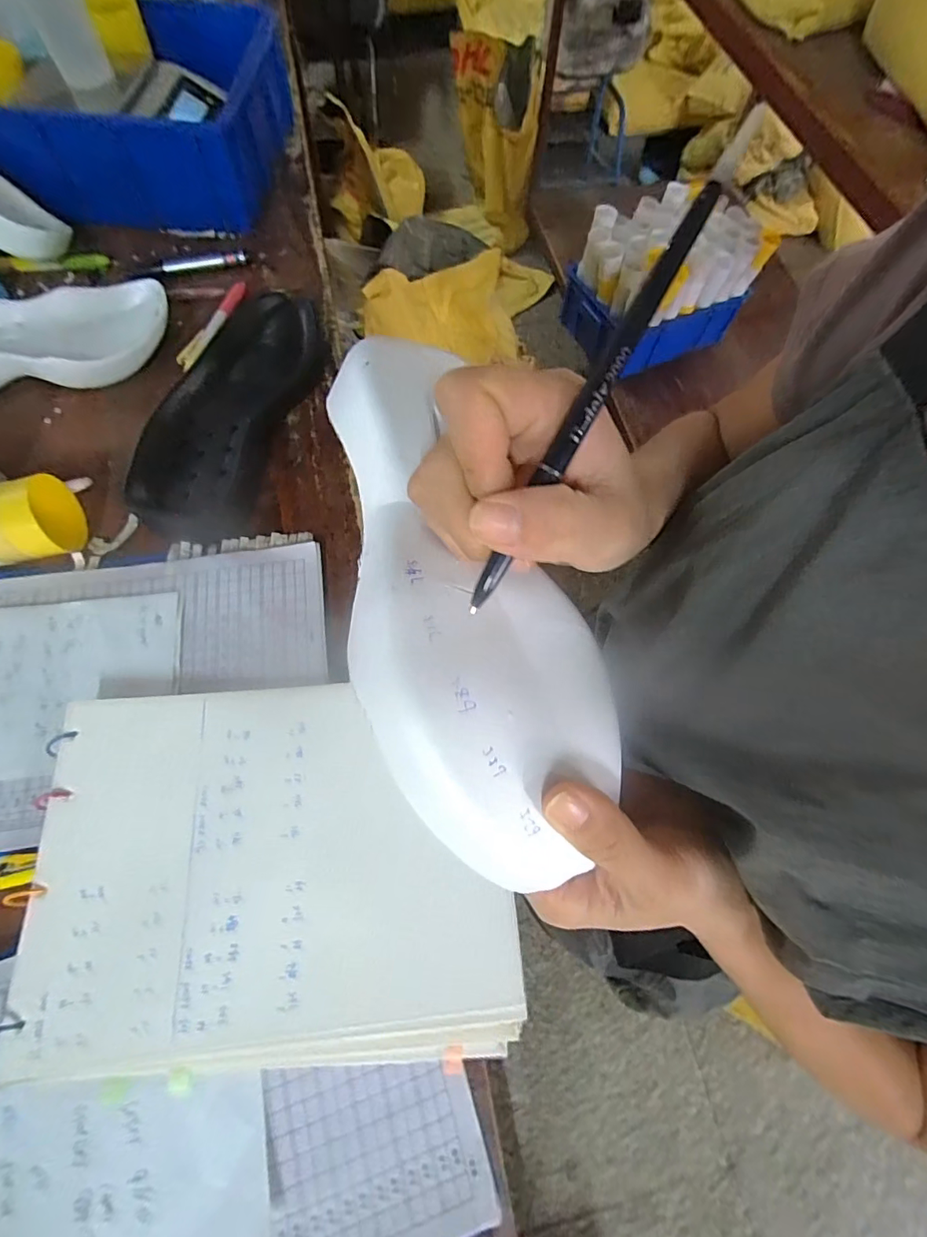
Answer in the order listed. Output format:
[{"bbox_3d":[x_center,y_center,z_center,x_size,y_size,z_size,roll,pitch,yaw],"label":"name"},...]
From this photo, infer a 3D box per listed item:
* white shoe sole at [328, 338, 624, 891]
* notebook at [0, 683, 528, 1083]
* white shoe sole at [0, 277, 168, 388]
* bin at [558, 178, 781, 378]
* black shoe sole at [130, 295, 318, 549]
[{"bbox_3d":[-0.002,-0.016,0.200,0.090,0.044,0.243,-17,74,-8],"label":"white shoe sole"},{"bbox_3d":[-0.115,0.152,0.315,0.290,0.026,0.215,0,68,-1],"label":"notebook"},{"bbox_3d":[-0.424,-0.275,0.476,0.263,0.049,0.105,-17,69,-8],"label":"white shoe sole"},{"bbox_3d":[0.582,-0.980,1.452,0.454,0.317,0.323,-22,70,-10],"label":"bin"},{"bbox_3d":[-0.221,-0.200,0.463,0.107,0.039,0.283,11,68,4],"label":"black shoe sole"}]

